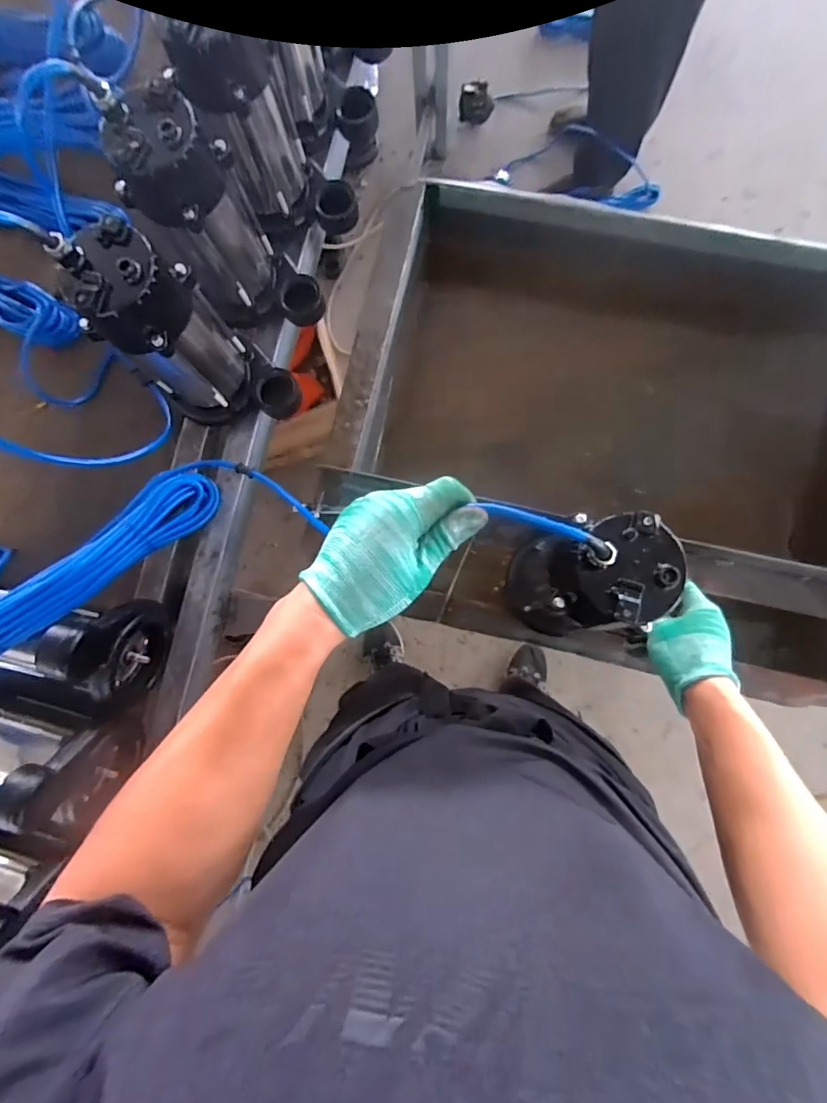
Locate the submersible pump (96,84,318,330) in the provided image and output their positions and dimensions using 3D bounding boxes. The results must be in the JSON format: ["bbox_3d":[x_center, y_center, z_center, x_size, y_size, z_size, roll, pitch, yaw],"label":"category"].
[{"bbox_3d":[-0.200,-0.342,0.536,0.116,0.224,0.126,-44,83,-2],"label":"submersible pump"}]

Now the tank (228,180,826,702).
[{"bbox_3d":[0.300,-0.149,0.722,0.718,0.250,0.590,15,85,5],"label":"tank"}]

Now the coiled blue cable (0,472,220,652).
[{"bbox_3d":[-0.374,0.028,0.541,0.057,0.053,0.357,43,62,7],"label":"coiled blue cable"}]

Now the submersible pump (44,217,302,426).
[{"bbox_3d":[-0.233,-0.214,0.525,0.142,0.225,0.119,39,87,6],"label":"submersible pump"}]

